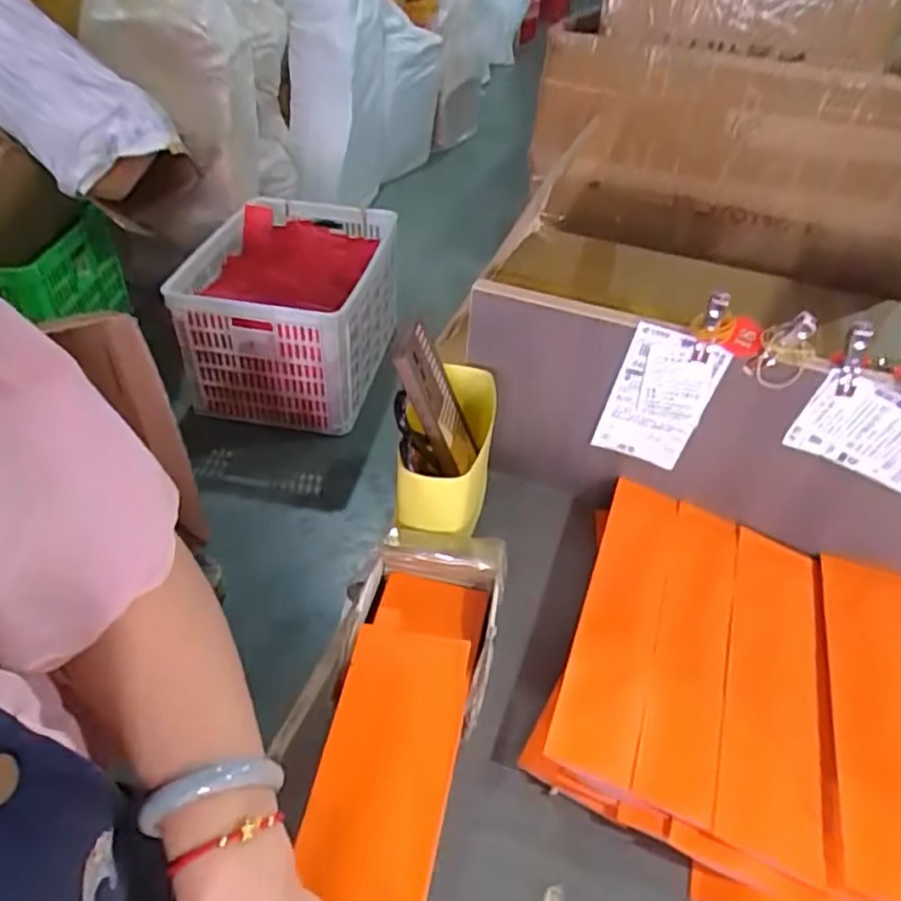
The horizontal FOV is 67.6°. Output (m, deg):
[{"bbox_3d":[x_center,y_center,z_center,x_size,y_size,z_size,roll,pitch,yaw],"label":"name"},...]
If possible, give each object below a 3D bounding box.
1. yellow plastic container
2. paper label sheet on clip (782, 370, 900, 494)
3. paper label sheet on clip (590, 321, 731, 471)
[{"bbox_3d":[0.000,-0.005,0.582,0.071,0.066,0.147,7,41,3],"label":"yellow plastic container"},{"bbox_3d":[0.335,-0.006,0.509,0.129,0.078,0.009,28,48,13],"label":"paper label sheet on clip"},{"bbox_3d":[0.175,-0.041,0.569,0.075,0.131,0.005,19,44,8],"label":"paper label sheet on clip"}]

